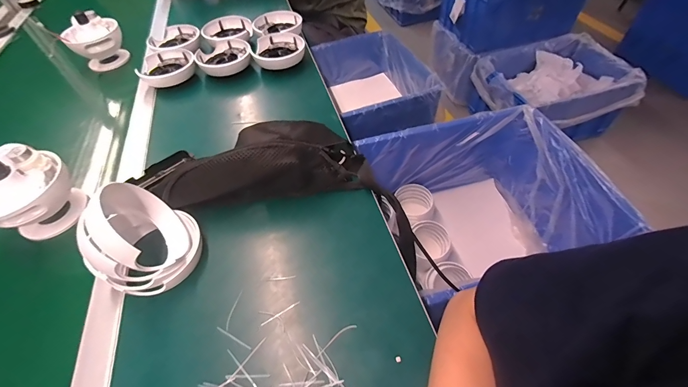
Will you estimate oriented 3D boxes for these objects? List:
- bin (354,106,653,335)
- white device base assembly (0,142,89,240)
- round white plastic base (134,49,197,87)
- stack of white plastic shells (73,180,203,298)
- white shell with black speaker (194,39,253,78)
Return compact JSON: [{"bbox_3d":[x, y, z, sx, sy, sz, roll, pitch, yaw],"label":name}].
[{"bbox_3d":[0.327,0.069,0.806,0.464,0.330,0.413,-15,52,-8],"label":"bin"},{"bbox_3d":[-0.447,0.002,0.453,0.112,0.111,0.110,30,59,25],"label":"white device base assembly"},{"bbox_3d":[-0.391,-0.276,0.700,0.115,0.034,0.106,-2,51,3],"label":"round white plastic base"},{"bbox_3d":[-0.249,0.048,0.385,0.120,0.110,0.113,36,62,28],"label":"stack of white plastic shells"},{"bbox_3d":[-0.265,-0.299,0.705,0.112,0.036,0.097,-25,54,-15],"label":"white shell with black speaker"}]

